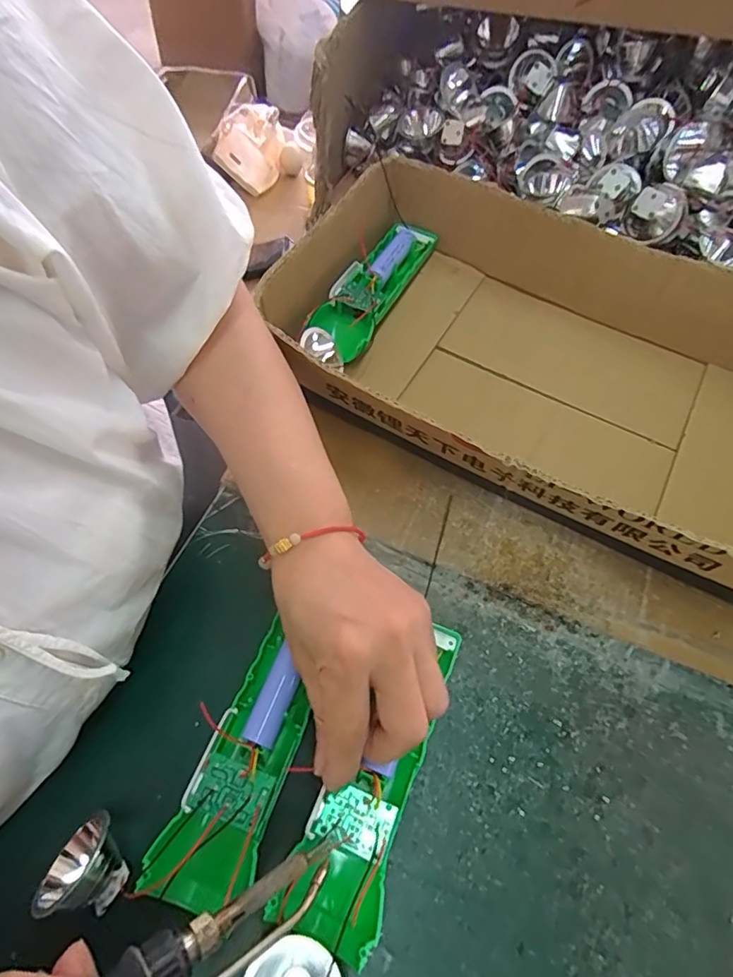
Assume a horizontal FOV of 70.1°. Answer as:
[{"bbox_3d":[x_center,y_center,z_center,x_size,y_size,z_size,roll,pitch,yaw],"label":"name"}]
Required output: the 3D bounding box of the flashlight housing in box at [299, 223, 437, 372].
[{"bbox_3d":[0.004,-0.168,0.438,0.046,0.035,0.166,27,61,13],"label":"flashlight housing in box"}]

